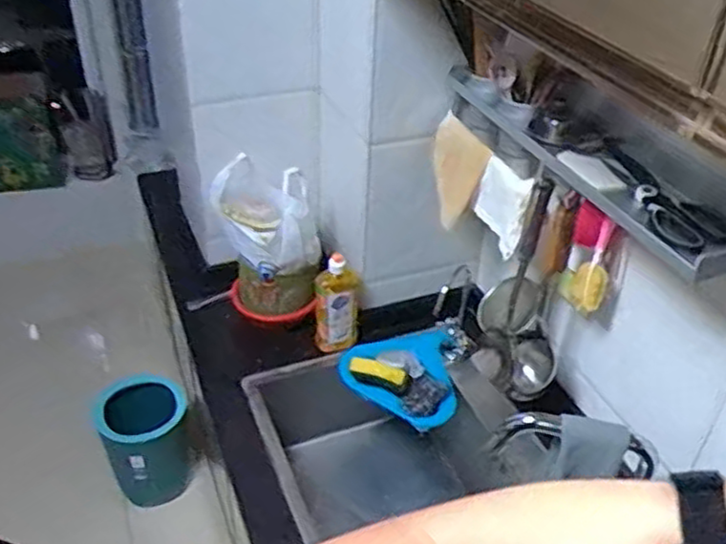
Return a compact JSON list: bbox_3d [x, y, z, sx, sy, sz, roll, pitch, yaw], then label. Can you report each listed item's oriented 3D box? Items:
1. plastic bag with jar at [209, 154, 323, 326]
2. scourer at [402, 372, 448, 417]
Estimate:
[{"bbox_3d":[-0.180,-0.044,1.390,0.189,0.292,0.163,-7,38,-11],"label":"plastic bag with jar"},{"bbox_3d":[0.112,0.224,1.320,0.067,0.050,0.076,26,44,28],"label":"scourer"}]

